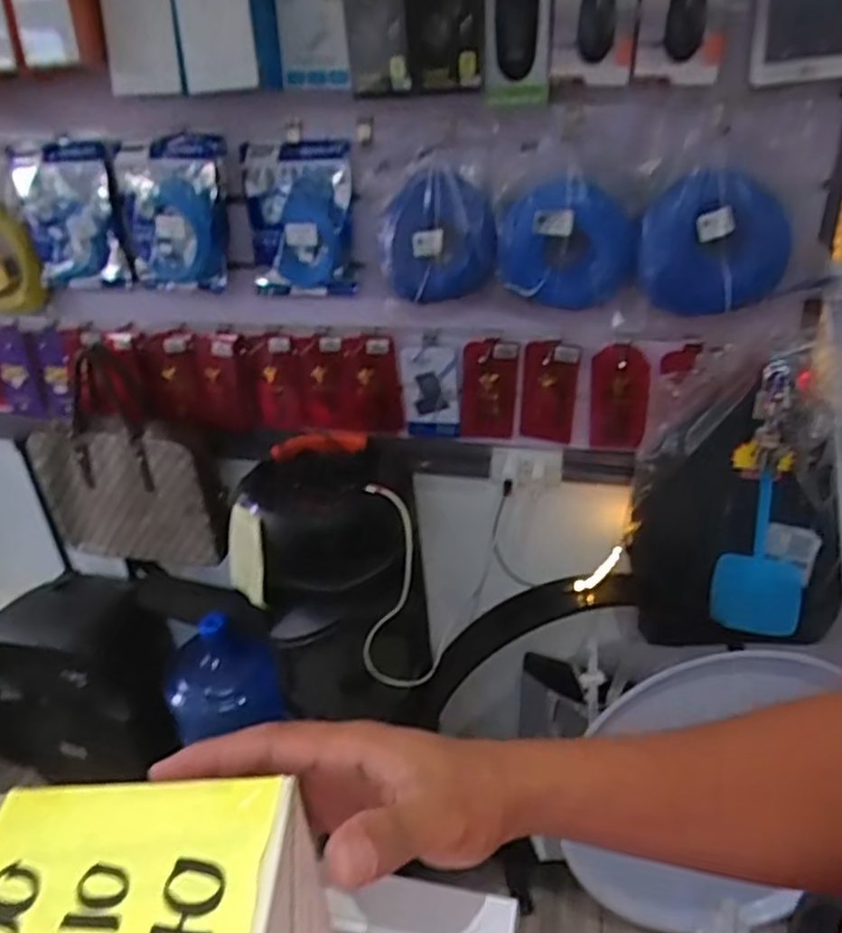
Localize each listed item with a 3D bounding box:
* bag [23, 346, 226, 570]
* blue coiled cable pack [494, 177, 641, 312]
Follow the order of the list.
[{"bbox_3d":[-0.529,0.012,1.281,0.325,0.373,0.072,5,30,16],"label":"bag"},{"bbox_3d":[0.200,-0.310,0.989,0.182,0.167,0.066,-2,29,3],"label":"blue coiled cable pack"}]

